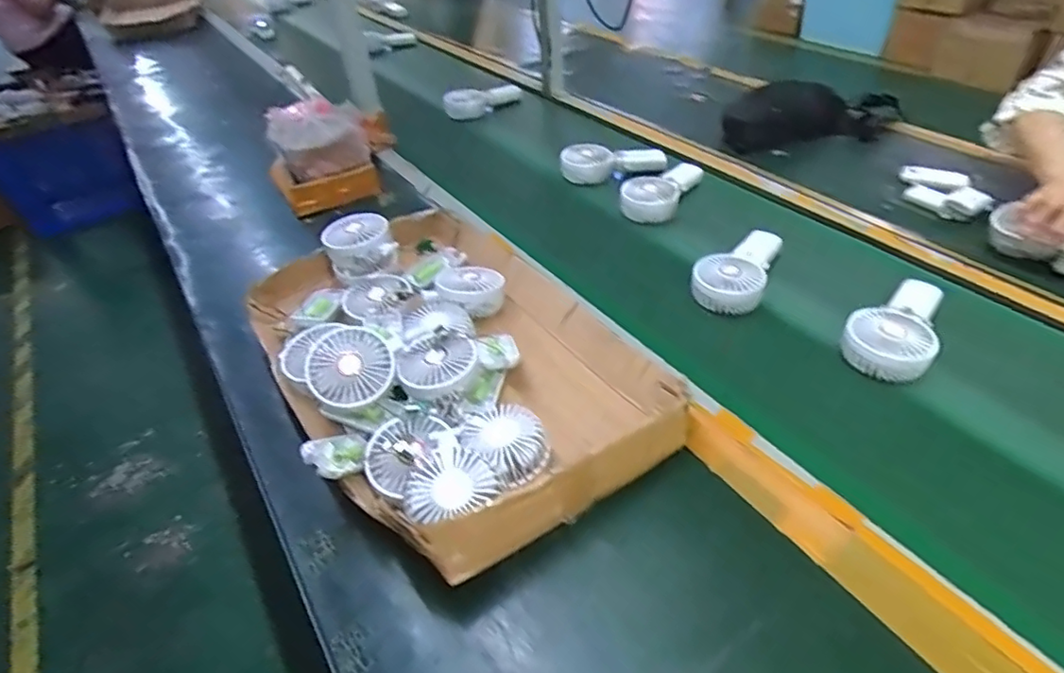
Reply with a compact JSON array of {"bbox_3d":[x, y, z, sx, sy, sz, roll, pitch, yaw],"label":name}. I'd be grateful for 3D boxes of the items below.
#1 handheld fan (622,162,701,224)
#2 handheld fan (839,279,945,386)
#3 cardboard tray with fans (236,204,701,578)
[{"bbox_3d":[0.223,-0.248,0.966,0.075,0.051,0.180,27,51,33],"label":"handheld fan"},{"bbox_3d":[0.440,-0.017,0.682,0.175,0.047,0.089,-35,48,-28],"label":"handheld fan"},{"bbox_3d":[-0.112,0.009,0.683,0.359,0.103,0.535,-27,45,-22],"label":"cardboard tray with fans"}]

